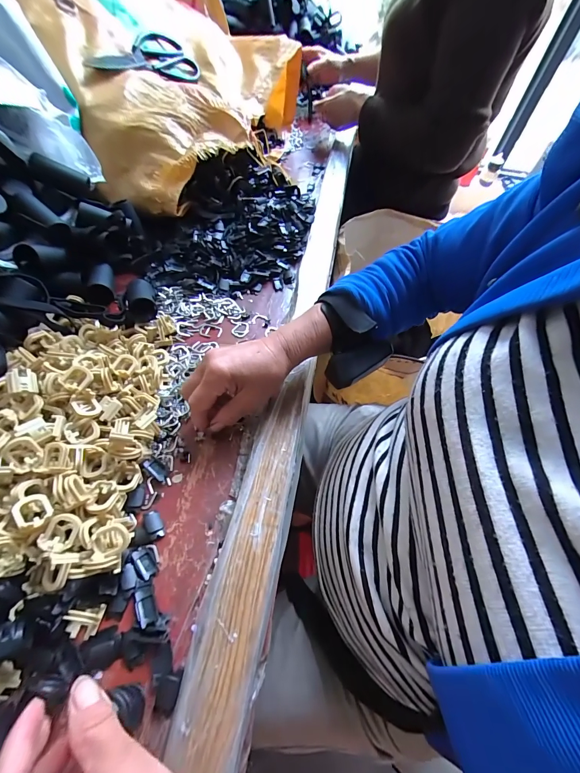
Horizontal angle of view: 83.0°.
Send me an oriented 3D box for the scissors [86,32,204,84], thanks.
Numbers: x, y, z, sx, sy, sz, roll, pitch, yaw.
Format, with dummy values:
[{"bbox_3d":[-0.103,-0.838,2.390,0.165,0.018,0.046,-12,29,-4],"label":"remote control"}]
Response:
[{"bbox_3d":[-0.212,-0.494,0.506,0.091,0.020,0.193,35,53,-18],"label":"scissors"}]

